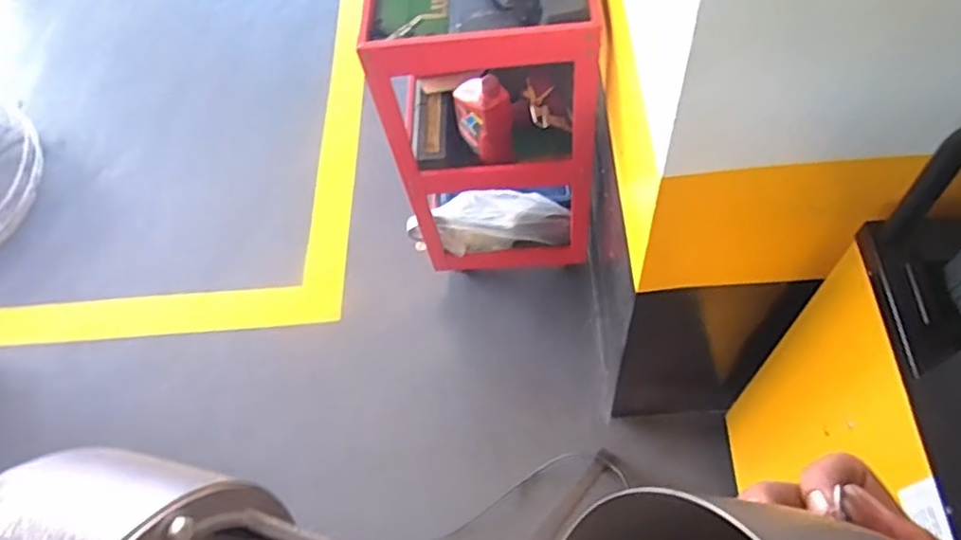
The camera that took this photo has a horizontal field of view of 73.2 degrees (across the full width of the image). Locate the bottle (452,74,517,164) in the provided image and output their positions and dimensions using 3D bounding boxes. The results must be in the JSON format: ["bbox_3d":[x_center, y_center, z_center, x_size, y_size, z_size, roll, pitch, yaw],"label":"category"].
[{"bbox_3d":[0.010,-0.270,1.119,0.060,0.186,0.120,-33,62,-12],"label":"bottle"}]

